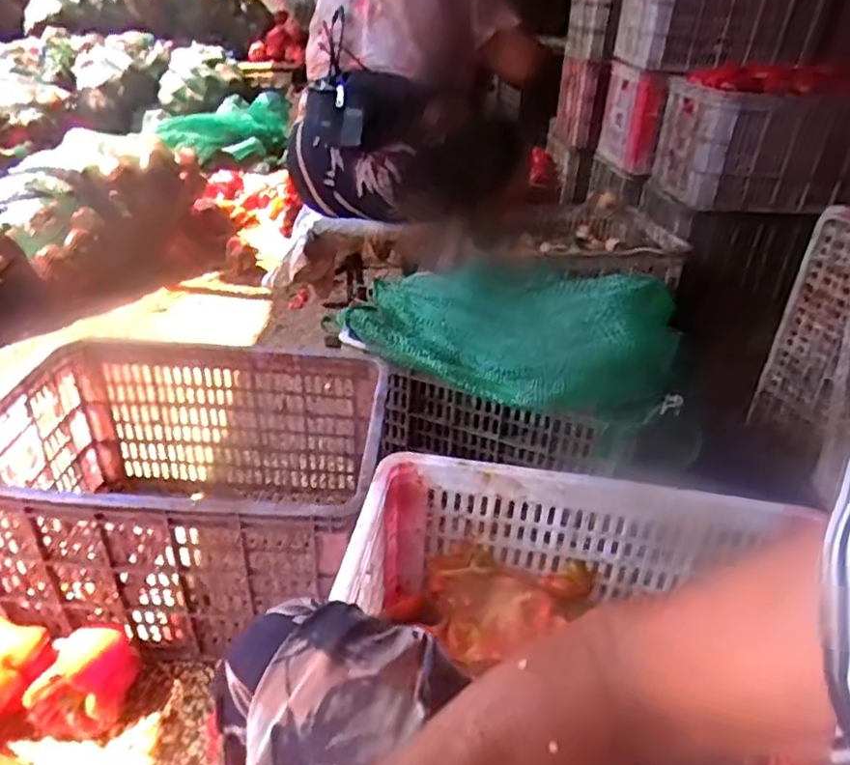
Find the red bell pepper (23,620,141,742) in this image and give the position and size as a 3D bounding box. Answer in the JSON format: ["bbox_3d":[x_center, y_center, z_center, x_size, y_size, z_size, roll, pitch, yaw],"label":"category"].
[{"bbox_3d":[-0.408,0.349,0.796,0.109,0.104,0.116,-2,32,-11],"label":"red bell pepper"}]

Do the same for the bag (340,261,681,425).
[{"bbox_3d":[0.119,-0.106,1.011,0.497,0.154,0.238,22,36,27],"label":"bag"}]

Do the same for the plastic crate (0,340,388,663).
[{"bbox_3d":[-0.334,0.158,0.945,0.514,0.296,0.362,5,31,1],"label":"plastic crate"}]

